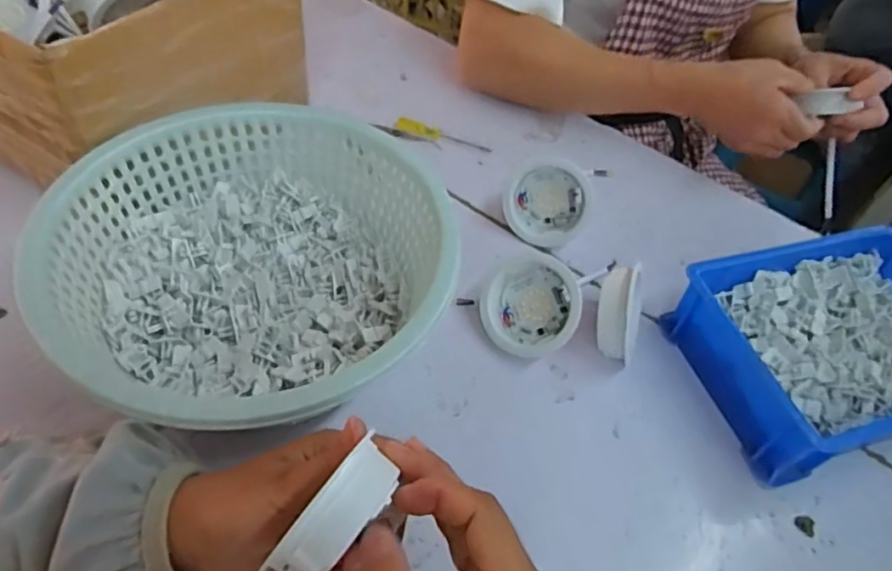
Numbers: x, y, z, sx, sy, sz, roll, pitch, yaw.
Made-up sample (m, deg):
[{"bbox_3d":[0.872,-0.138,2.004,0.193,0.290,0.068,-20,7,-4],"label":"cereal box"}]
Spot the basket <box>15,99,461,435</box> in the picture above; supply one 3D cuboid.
[{"bbox_3d":[-0.119,-0.003,0.396,0.224,0.096,0.237,3,51,-4],"label":"basket"}]

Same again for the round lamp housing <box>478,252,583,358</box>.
[{"bbox_3d":[0.062,0.014,0.437,0.070,0.019,0.071,19,93,28],"label":"round lamp housing"}]

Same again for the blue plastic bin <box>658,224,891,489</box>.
[{"bbox_3d":[0.287,0.042,0.438,0.208,0.065,0.144,-12,53,-15],"label":"blue plastic bin"}]

